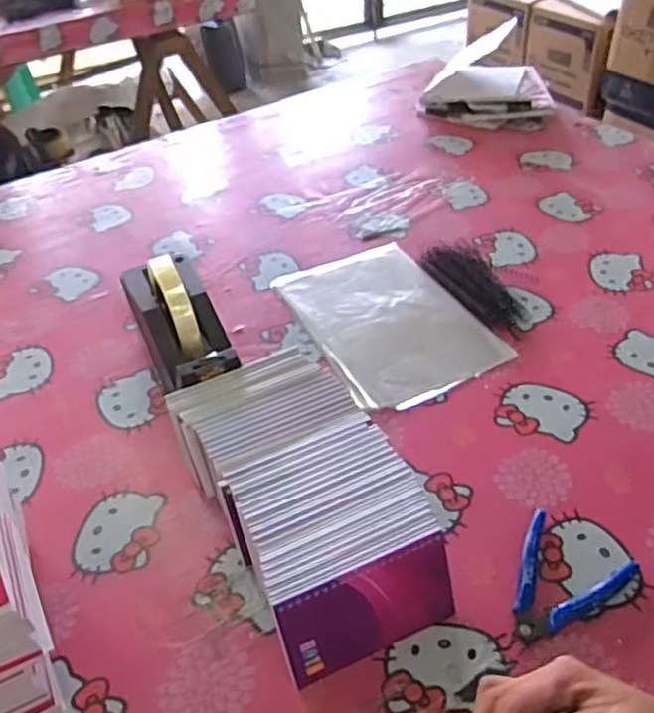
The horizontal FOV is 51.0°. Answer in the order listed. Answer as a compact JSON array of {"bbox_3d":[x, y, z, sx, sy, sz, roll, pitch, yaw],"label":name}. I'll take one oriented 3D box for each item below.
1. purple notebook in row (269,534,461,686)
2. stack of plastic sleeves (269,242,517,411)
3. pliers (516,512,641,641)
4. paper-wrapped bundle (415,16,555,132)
[{"bbox_3d":[0.031,0.177,0.483,0.129,0.073,0.011,-20,19,-15],"label":"purple notebook in row"},{"bbox_3d":[0.063,-0.048,0.788,0.173,0.011,0.274,-21,44,-17],"label":"stack of plastic sleeves"},{"bbox_3d":[0.182,0.178,0.525,0.081,0.010,0.109,23,48,27],"label":"pliers"},{"bbox_3d":[0.289,-0.498,1.199,0.223,0.116,0.213,11,44,17],"label":"paper-wrapped bundle"}]

